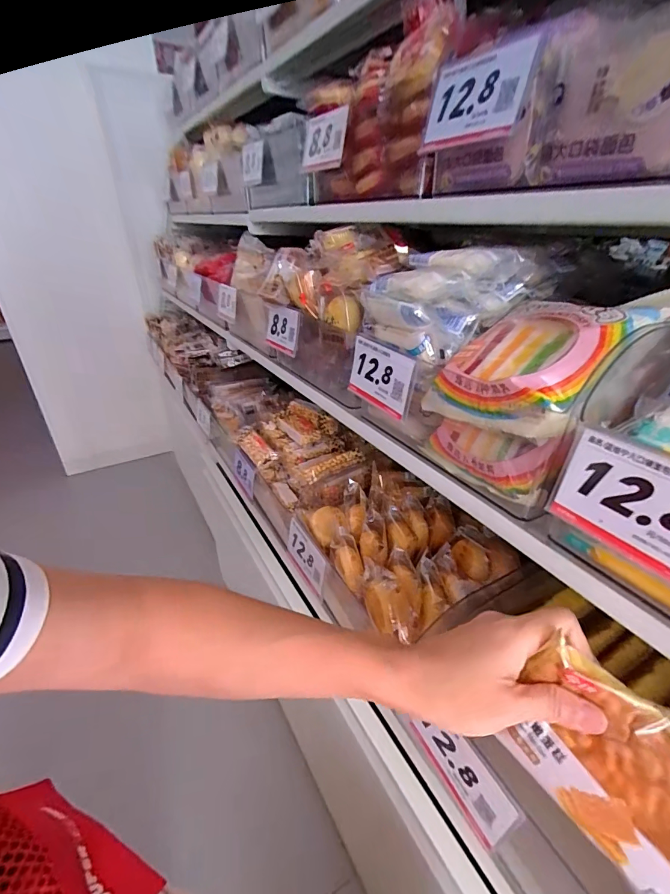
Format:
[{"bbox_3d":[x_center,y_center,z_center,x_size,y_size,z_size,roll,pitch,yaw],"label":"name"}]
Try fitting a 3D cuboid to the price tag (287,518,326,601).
[{"bbox_3d":[-0.037,0.143,0.504,0.005,0.052,0.089,-2,31,-37],"label":"price tag"}]

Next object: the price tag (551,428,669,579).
[{"bbox_3d":[0.174,0.036,0.215,0.004,0.060,0.093,-8,30,-31],"label":"price tag"}]

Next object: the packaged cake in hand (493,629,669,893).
[{"bbox_3d":[0.173,0.206,0.236,0.032,0.105,0.142,14,26,-51],"label":"packaged cake in hand"}]

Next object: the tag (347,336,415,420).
[{"bbox_3d":[0.045,-0.071,0.402,0.004,0.060,0.092,-12,33,-32],"label":"tag"}]

